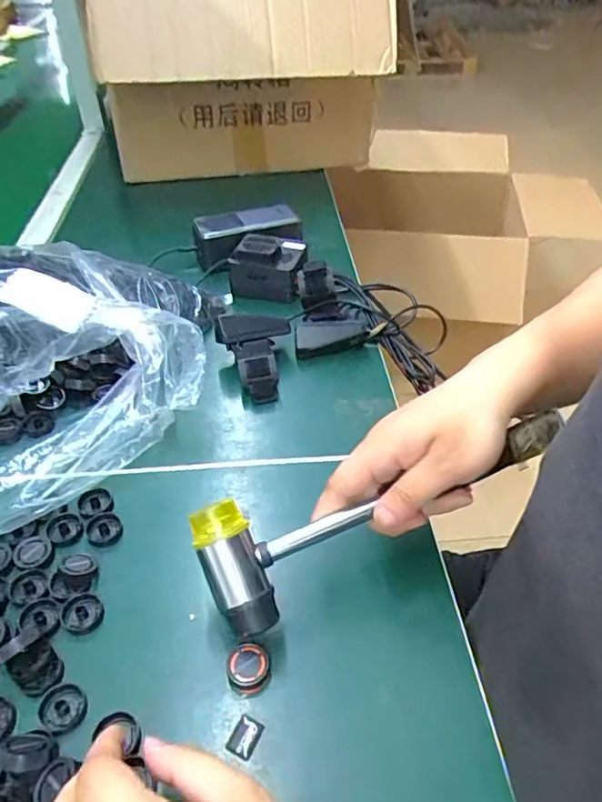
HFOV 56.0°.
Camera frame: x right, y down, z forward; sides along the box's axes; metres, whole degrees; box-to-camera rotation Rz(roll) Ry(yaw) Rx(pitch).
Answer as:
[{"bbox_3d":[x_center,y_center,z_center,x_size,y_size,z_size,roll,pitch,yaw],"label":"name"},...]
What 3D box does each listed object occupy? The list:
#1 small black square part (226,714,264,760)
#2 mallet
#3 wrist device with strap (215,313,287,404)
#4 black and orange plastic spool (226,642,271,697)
[{"bbox_3d":[-0.032,0.189,0.319,0.015,0.004,0.021,17,46,19],"label":"small black square part"},{"bbox_3d":[0.051,0.067,0.351,0.228,0.038,0.071,-19,45,-9],"label":"mallet"},{"bbox_3d":[-0.040,-0.043,0.541,0.068,0.050,0.082,-11,44,-9],"label":"wrist device with strap"},{"bbox_3d":[-0.032,0.162,0.343,0.026,0.011,0.026,-1,43,1],"label":"black and orange plastic spool"}]

